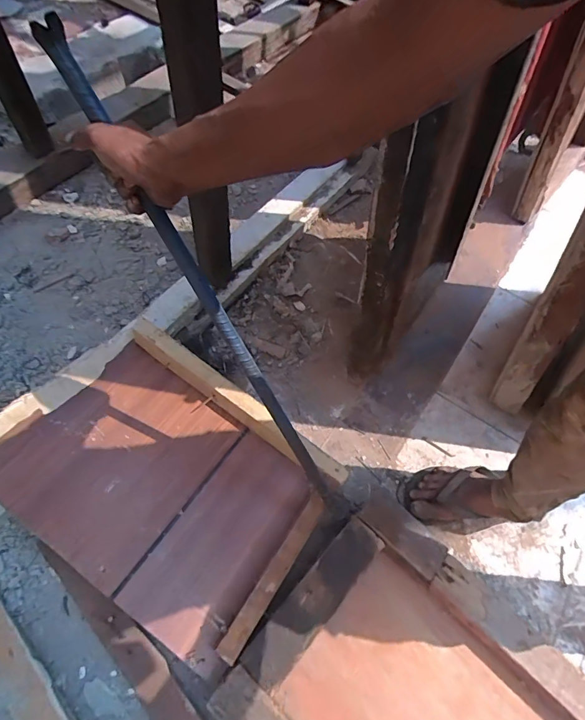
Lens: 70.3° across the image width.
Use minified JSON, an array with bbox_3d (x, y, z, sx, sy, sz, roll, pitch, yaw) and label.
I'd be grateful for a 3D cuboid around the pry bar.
[{"bbox_3d":[-0.072,-0.014,0.579,0.019,0.770,0.041,-43,33,-24],"label":"pry bar"}]

